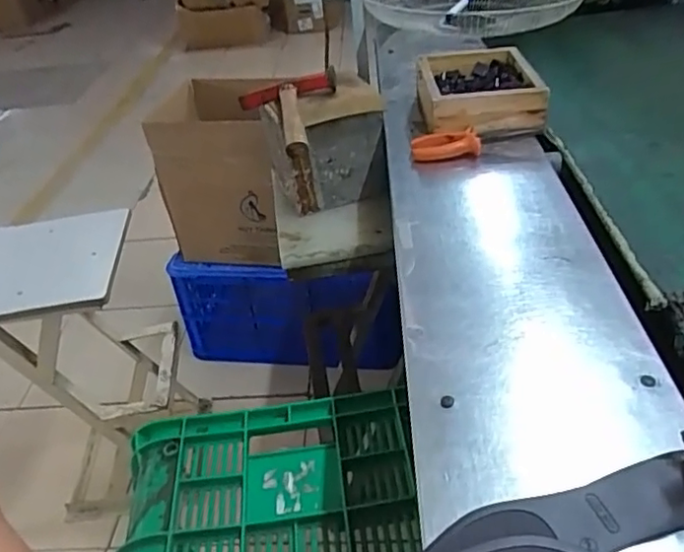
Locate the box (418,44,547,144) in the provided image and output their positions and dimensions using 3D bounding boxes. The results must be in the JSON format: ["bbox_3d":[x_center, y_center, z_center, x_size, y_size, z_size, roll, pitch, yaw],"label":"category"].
[{"bbox_3d":[0.188,-0.253,0.848,0.155,0.062,0.199,-3,37,1],"label":"box"}]

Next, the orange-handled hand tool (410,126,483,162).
[{"bbox_3d":[0.132,-0.169,0.777,0.086,0.026,0.036,-7,37,-6],"label":"orange-handled hand tool"}]

